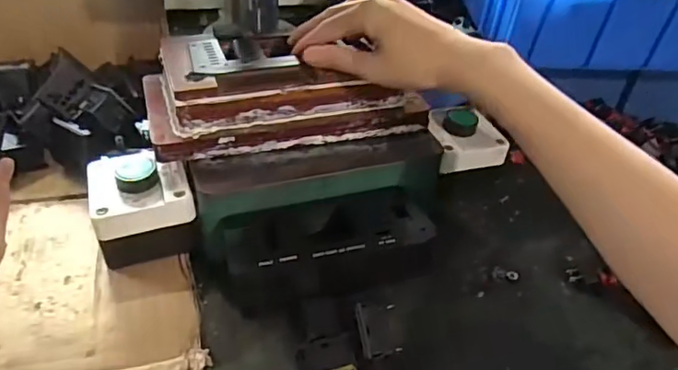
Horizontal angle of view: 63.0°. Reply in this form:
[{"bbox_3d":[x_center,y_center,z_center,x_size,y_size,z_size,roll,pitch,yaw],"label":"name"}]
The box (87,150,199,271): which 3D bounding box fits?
[{"bbox_3d":[-0.145,0.013,0.412,0.070,0.060,0.073,-10,42,-18],"label":"box"}]

